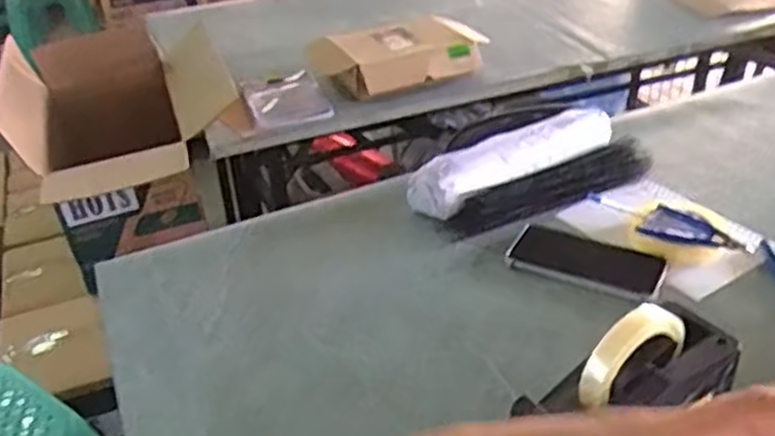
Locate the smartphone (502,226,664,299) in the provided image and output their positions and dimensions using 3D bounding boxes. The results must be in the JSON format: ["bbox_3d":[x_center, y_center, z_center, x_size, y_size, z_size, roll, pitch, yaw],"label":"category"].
[{"bbox_3d":[0.223,0.050,0.855,0.167,0.014,0.072,13,36,23],"label":"smartphone"}]

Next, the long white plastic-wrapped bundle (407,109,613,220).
[{"bbox_3d":[0.169,-0.077,0.997,0.316,0.050,0.078,-22,38,-24],"label":"long white plastic-wrapped bundle"}]

